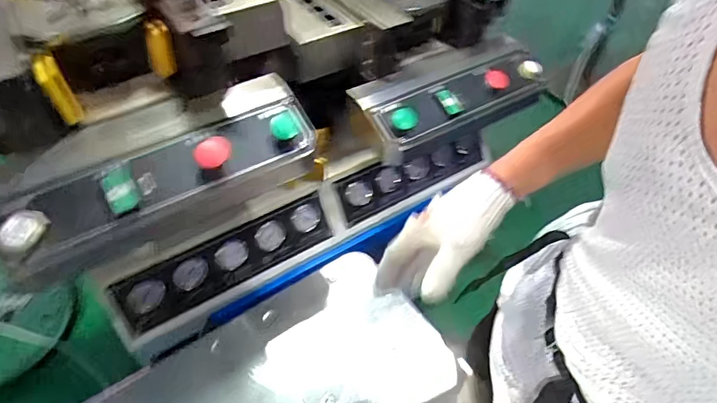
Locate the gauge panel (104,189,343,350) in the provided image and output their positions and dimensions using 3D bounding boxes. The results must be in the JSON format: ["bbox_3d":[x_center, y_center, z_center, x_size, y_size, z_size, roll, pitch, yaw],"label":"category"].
[{"bbox_3d":[-0.233,0.113,0.873,0.436,0.127,0.020,-28,23,-22],"label":"gauge panel"}]

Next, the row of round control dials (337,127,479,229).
[{"bbox_3d":[0.127,-0.068,1.051,0.388,0.105,0.014,-24,24,-22],"label":"row of round control dials"}]

